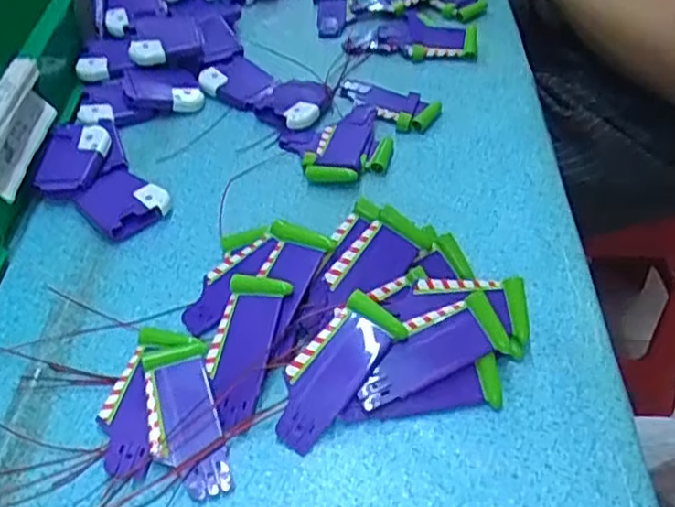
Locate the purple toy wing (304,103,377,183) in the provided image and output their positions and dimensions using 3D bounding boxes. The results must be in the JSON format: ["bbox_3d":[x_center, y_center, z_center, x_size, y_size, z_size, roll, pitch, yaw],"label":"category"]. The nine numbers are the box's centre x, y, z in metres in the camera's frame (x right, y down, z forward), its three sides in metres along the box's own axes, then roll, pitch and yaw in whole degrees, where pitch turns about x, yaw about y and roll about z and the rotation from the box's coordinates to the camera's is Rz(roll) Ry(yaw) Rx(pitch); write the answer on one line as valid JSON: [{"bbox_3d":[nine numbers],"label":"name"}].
[{"bbox_3d":[0.005,-0.091,0.539,0.045,0.018,0.097,8,48,12],"label":"purple toy wing"}]

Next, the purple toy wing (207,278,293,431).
[{"bbox_3d":[-0.055,0.054,0.392,0.037,0.005,0.088,7,66,20],"label":"purple toy wing"}]

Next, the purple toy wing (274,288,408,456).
[{"bbox_3d":[-0.003,0.065,0.378,0.038,0.016,0.089,29,75,27],"label":"purple toy wing"}]

